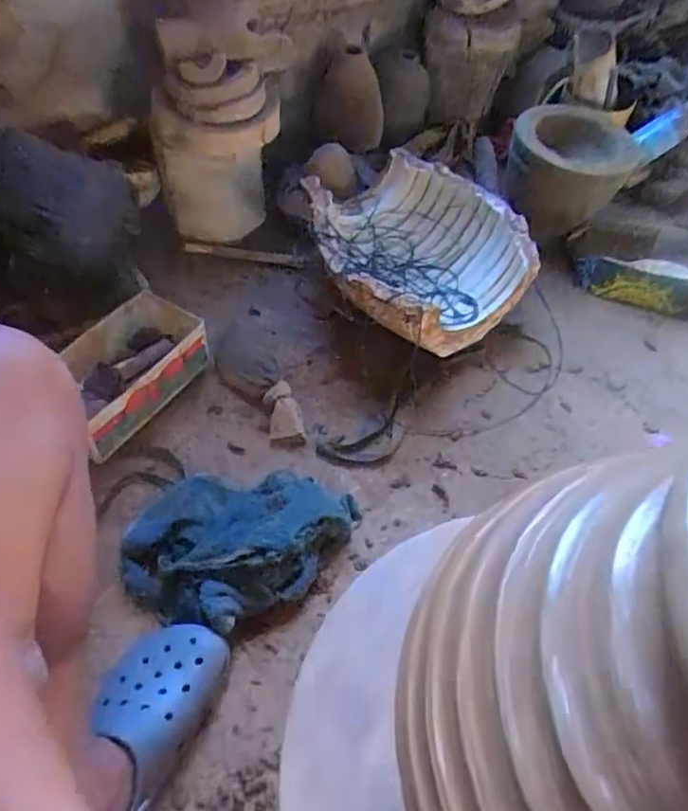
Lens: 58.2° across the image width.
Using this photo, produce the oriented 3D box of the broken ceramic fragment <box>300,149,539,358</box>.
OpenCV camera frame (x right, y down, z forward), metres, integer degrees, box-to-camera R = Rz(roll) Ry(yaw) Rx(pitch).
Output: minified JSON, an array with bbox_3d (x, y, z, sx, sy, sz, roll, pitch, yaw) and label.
[{"bbox_3d":[0.106,-0.242,0.991,0.318,0.138,0.323,2,54,-3],"label":"broken ceramic fragment"}]

